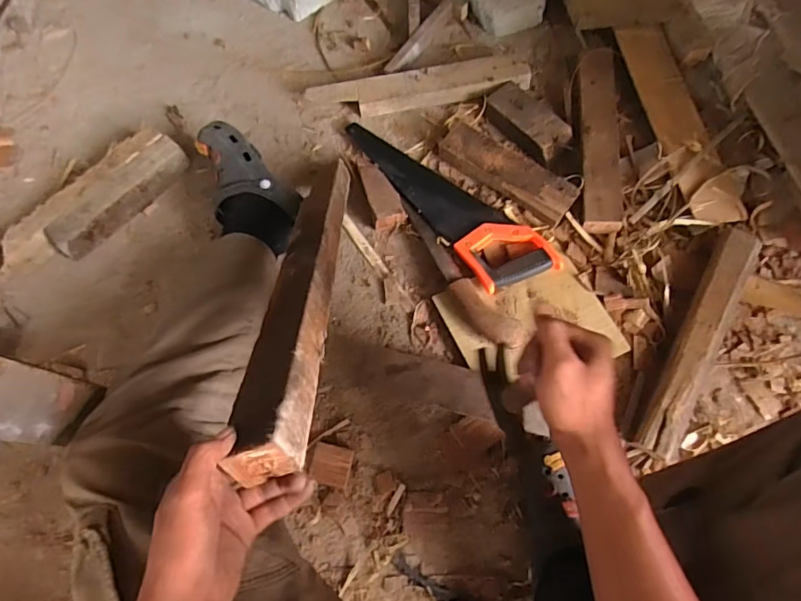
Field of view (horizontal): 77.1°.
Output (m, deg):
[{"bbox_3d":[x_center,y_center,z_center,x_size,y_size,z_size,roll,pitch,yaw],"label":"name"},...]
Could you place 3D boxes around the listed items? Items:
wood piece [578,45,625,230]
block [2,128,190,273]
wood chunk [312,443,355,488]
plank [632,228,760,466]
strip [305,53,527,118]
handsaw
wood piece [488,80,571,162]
[{"bbox_3d":[0.338,-0.274,0.842,0.064,0.023,0.351,4,71,4],"label":"wood piece"},{"bbox_3d":[-0.509,-0.162,0.842,0.093,0.061,0.323,43,77,15],"label":"block"},{"bbox_3d":[-0.097,0.235,0.715,0.053,0.007,0.052,10,71,6],"label":"wood chunk"},{"bbox_3d":[0.445,0.047,0.736,0.065,0.048,0.391,29,74,12],"label":"plank"},{"bbox_3d":[0.032,-0.389,0.919,0.402,0.035,0.077,-9,70,-1],"label":"strip"},{"bbox_3d":[0.074,-0.179,0.837,0.121,0.036,0.425,-37,73,-10],"label":"handsaw"},{"bbox_3d":[0.223,-0.315,0.884,0.078,0.035,0.160,-38,73,-11],"label":"wood piece"}]

